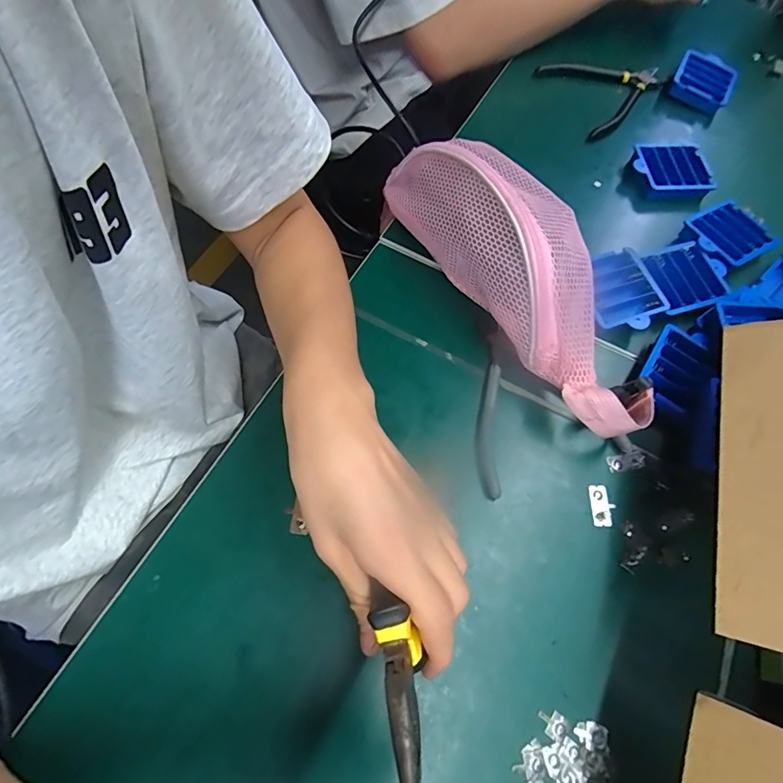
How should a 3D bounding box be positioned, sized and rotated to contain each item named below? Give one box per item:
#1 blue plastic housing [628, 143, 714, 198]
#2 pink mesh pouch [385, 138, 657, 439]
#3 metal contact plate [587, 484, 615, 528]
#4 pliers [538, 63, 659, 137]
[{"bbox_3d":[0.285,-0.227,0.463,0.069,0.022,0.059,-4,67,-5],"label":"blue plastic housing"},{"bbox_3d":[0.100,-0.117,0.365,0.098,0.094,0.329,-29,71,-15],"label":"pink mesh pouch"},{"bbox_3d":[0.155,0.084,0.331,0.017,0.005,0.030,2,66,-2],"label":"metal contact plate"},{"bbox_3d":[0.250,-0.345,0.512,0.130,0.023,0.106,-23,70,-12],"label":"pliers"}]

